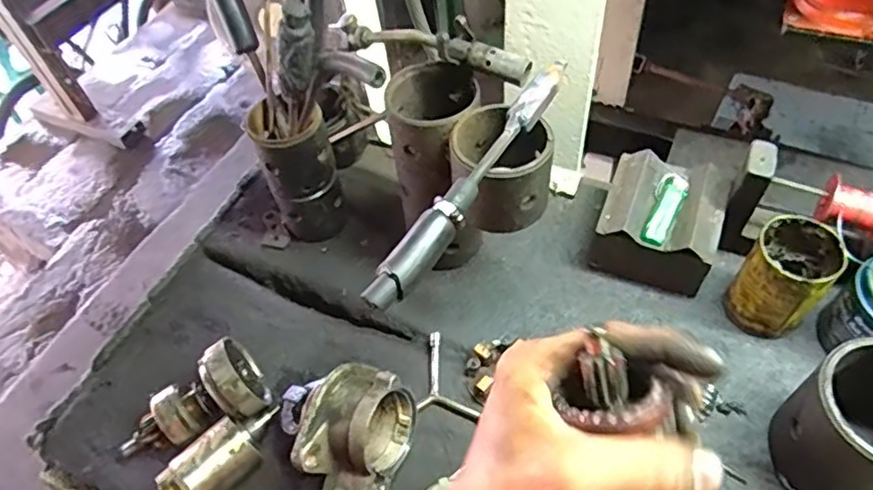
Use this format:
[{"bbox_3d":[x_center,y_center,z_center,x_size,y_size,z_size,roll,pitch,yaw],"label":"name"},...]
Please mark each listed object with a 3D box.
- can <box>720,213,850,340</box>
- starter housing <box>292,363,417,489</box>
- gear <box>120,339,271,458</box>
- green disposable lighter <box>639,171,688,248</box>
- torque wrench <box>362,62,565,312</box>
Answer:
[{"bbox_3d":[0.343,0.035,0.605,0.075,0.116,0.071,-3,53,4],"label":"can"},{"bbox_3d":[-0.075,0.182,0.566,0.088,0.099,0.142,10,55,13],"label":"starter housing"},{"bbox_3d":[-0.245,0.160,0.597,0.150,0.070,0.080,-34,57,-19],"label":"gear"},{"bbox_3d":[0.238,-0.038,0.636,0.029,0.018,0.087,21,58,20],"label":"green disposable lighter"},{"bbox_3d":[0.032,-0.054,0.481,0.027,0.032,0.264,28,60,24],"label":"torque wrench"}]

